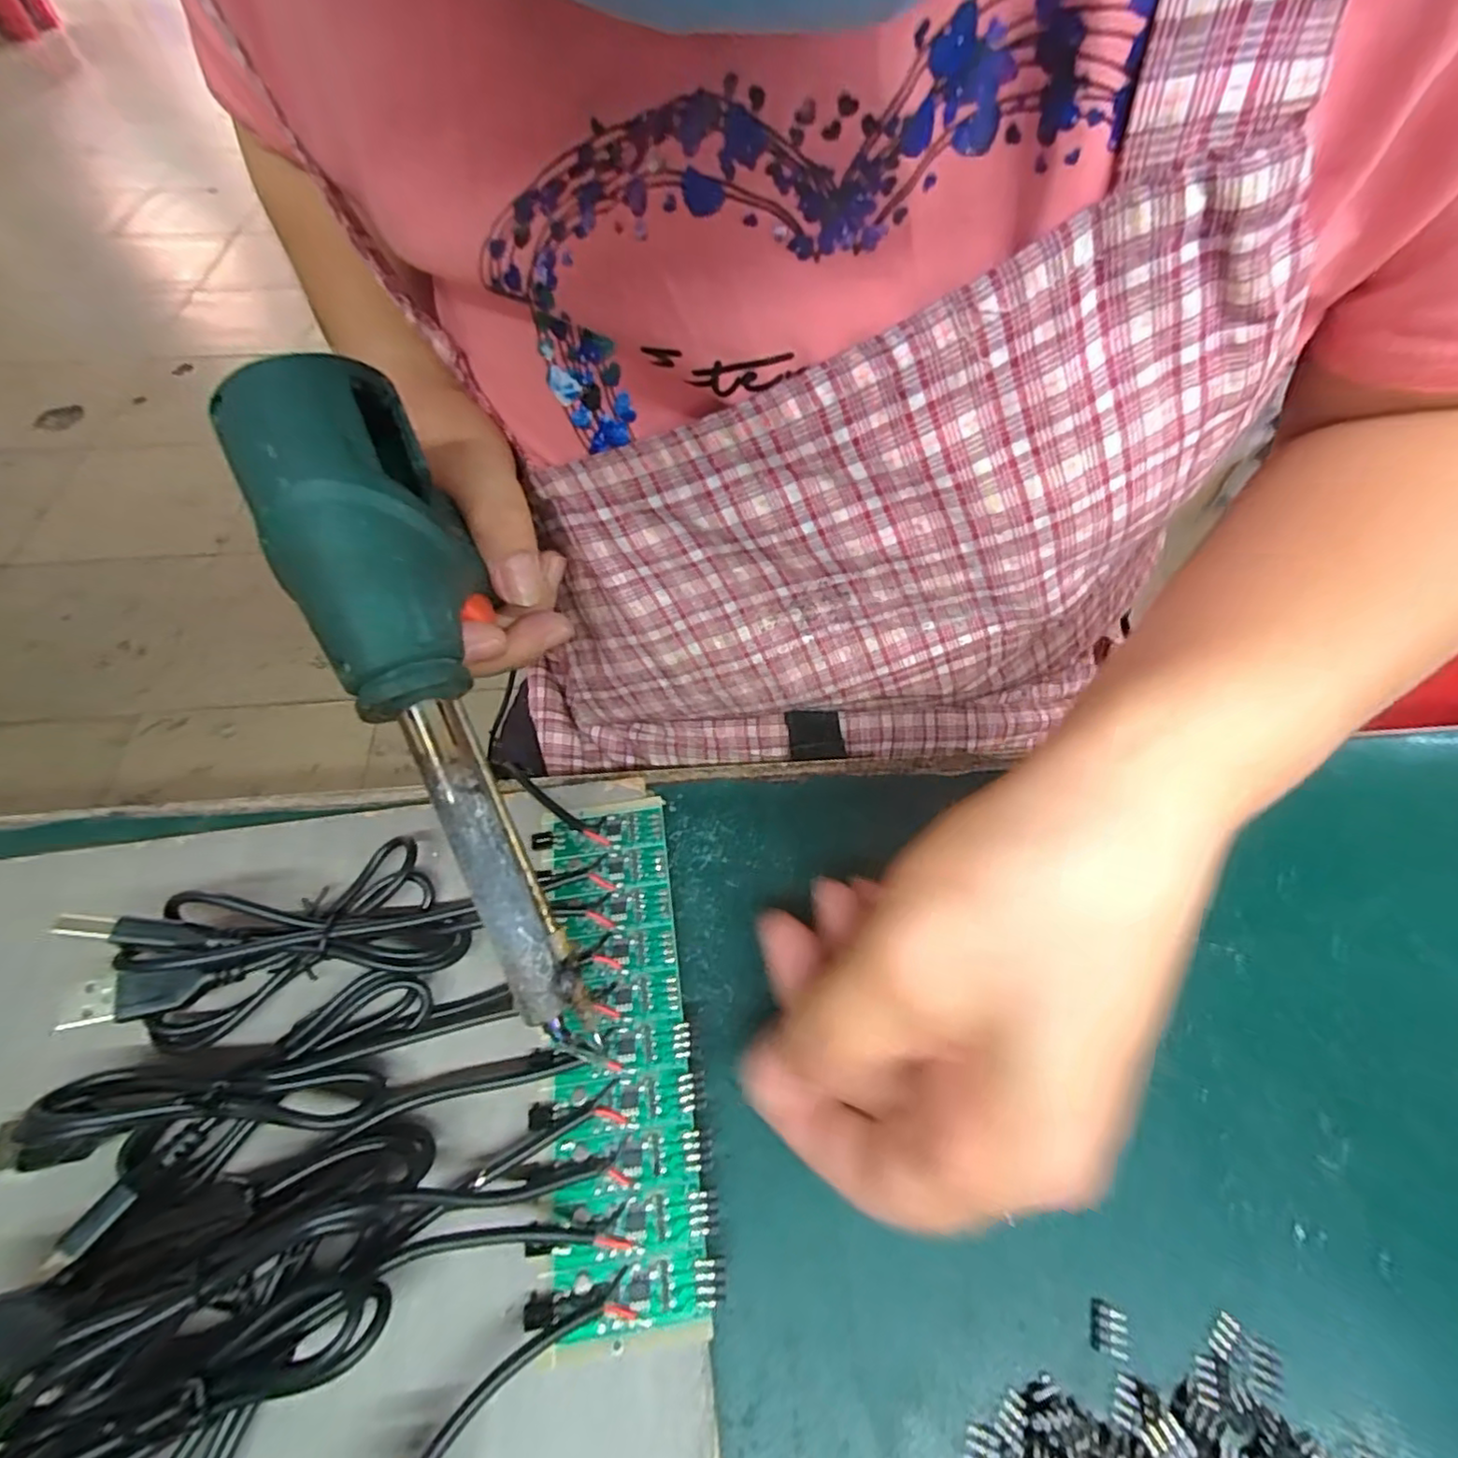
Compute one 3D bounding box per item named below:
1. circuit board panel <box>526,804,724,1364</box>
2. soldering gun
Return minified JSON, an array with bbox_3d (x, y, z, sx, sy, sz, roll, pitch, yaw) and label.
[{"bbox_3d":[-0.034,0.089,0.189,0.044,0.011,0.137,-7,59,-7],"label":"circuit board panel"},{"bbox_3d":[-0.073,0.001,0.165,0.041,0.032,0.184,-21,93,-14],"label":"soldering gun"}]

